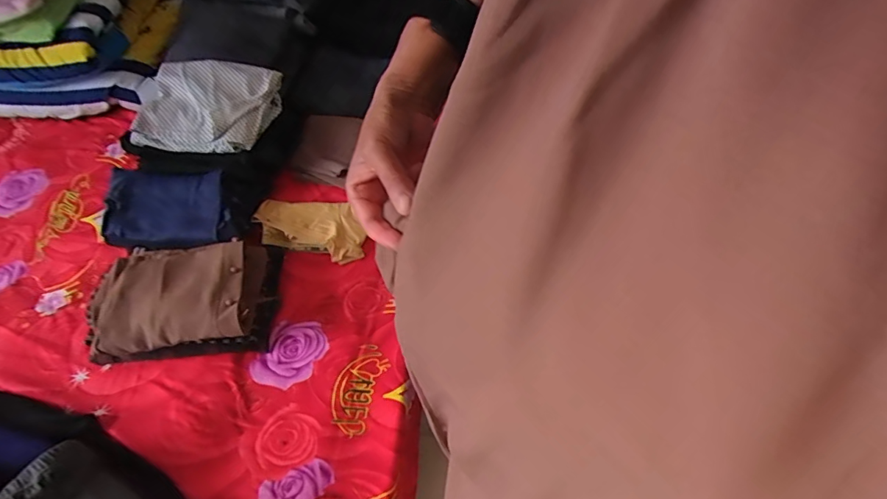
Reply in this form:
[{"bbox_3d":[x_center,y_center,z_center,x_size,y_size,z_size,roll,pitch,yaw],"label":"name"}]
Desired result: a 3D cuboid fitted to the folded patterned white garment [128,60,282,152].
[{"bbox_3d":[-0.486,-0.289,0.994,0.269,0.083,0.198,4,61,6],"label":"folded patterned white garment"}]

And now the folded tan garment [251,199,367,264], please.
[{"bbox_3d":[-0.270,-0.045,0.971,0.234,0.030,0.116,9,61,9],"label":"folded tan garment"}]

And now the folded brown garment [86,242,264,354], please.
[{"bbox_3d":[-0.489,0.086,0.866,0.309,0.105,0.195,-6,60,0],"label":"folded brown garment"}]

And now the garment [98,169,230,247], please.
[{"bbox_3d":[-0.553,-0.083,0.967,0.269,0.045,0.160,1,81,9],"label":"garment"}]

